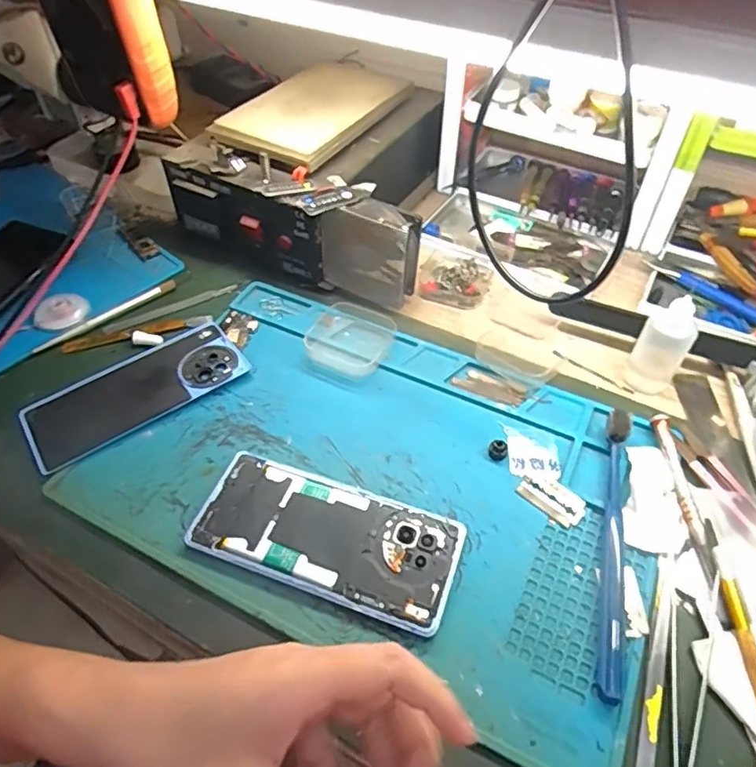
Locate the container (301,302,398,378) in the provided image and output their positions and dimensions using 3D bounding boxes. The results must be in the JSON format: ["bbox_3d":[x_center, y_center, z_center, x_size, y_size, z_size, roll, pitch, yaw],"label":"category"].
[{"bbox_3d":[-0.021,-0.038,0.469,0.063,0.016,0.072,19,51,15],"label":"container"}]

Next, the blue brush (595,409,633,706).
[{"bbox_3d":[0.146,0.094,0.346,0.013,0.026,0.179,13,50,10],"label":"blue brush"}]

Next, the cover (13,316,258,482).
[{"bbox_3d":[-0.187,0.003,0.439,0.162,0.006,0.076,-29,55,-24],"label":"cover"}]

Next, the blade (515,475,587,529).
[{"bbox_3d":[0.117,0.076,0.378,0.043,0.004,0.024,36,57,27],"label":"blade"}]

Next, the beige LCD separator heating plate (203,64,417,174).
[{"bbox_3d":[-0.056,-0.264,0.547,0.114,0.024,0.221,26,54,20],"label":"beige LCD separator heating plate"}]

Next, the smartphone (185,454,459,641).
[{"bbox_3d":[-0.032,0.096,0.355,0.161,0.009,0.071,16,50,13],"label":"smartphone"}]

